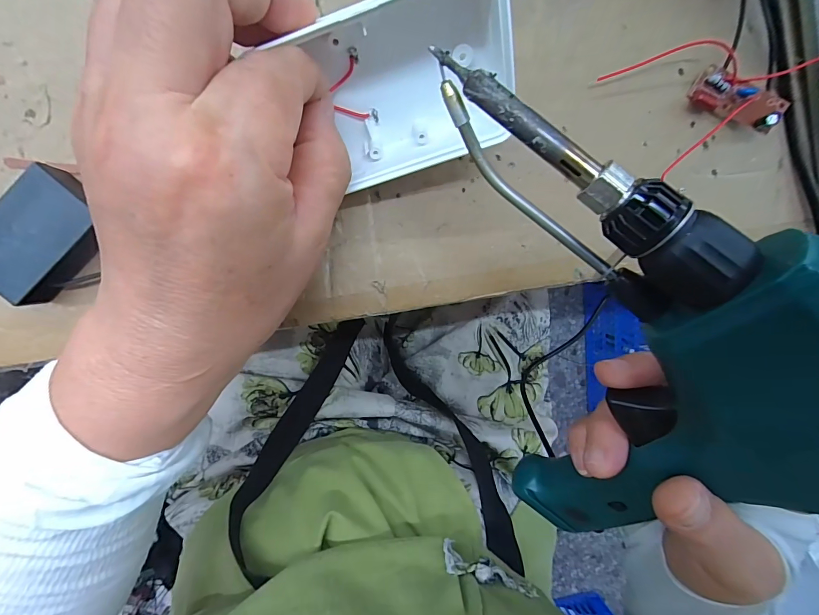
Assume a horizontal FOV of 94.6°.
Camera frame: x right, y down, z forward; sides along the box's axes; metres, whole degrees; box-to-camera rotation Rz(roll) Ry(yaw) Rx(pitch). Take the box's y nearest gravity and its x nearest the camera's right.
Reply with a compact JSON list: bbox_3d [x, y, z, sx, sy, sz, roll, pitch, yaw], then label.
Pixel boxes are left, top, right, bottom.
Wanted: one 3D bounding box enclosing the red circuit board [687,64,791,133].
[{"bbox_3d":[0.162,-0.103,0.185,0.043,0.011,0.018,26,92,3],"label":"red circuit board"}]

